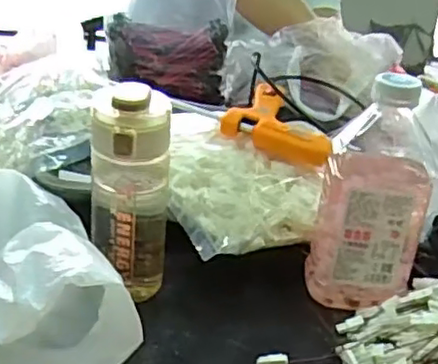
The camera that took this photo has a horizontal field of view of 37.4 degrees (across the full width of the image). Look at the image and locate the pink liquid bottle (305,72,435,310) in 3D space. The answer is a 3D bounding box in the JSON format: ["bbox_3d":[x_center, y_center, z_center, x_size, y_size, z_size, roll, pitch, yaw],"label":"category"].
[{"bbox_3d":[0.147,0.006,0.602,0.096,0.212,0.100,13,30,12],"label":"pink liquid bottle"}]

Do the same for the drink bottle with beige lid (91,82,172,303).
[{"bbox_3d":[-0.078,0.021,0.569,0.067,0.197,0.056,4,29,-4],"label":"drink bottle with beige lid"}]

